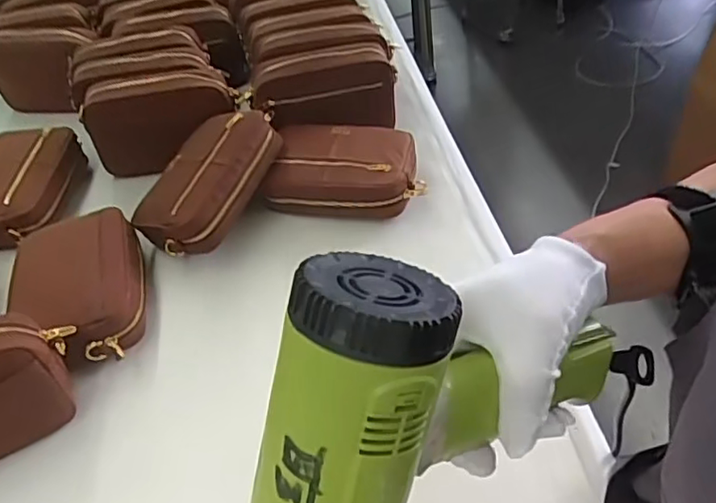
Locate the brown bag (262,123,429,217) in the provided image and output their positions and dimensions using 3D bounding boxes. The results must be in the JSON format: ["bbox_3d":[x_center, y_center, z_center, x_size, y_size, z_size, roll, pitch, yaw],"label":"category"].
[{"bbox_3d":[-0.015,-0.099,0.767,0.190,0.078,0.106,4,45,10],"label":"brown bag"}]

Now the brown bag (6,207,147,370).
[{"bbox_3d":[-0.294,0.036,0.639,0.122,0.082,0.182,-16,45,-10],"label":"brown bag"}]

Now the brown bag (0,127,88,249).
[{"bbox_3d":[-0.432,-0.084,0.763,0.121,0.066,0.168,-4,44,2],"label":"brown bag"}]

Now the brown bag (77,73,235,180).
[{"bbox_3d":[-0.258,-0.171,0.805,0.194,0.121,0.050,-10,44,-3],"label":"brown bag"}]

